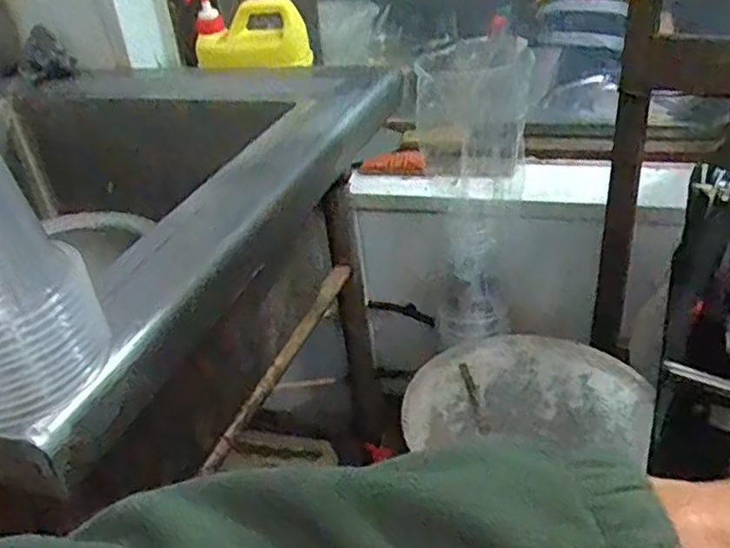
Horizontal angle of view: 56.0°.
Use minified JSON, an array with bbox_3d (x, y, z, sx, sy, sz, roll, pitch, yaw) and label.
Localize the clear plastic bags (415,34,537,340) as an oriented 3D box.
[{"bbox_3d":[0.138,-0.097,0.858,0.129,0.357,0.115,-4,32,4],"label":"clear plastic bags"}]

